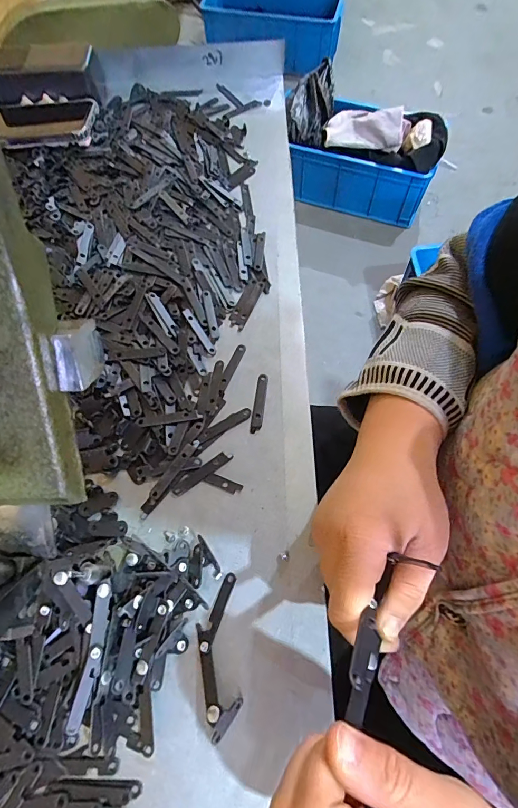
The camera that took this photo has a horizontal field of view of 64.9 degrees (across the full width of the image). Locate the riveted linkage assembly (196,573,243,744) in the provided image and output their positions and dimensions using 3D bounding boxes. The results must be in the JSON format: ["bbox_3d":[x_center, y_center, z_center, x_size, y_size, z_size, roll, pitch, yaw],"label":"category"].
[{"bbox_3d":[-0.027,0.165,0.271,0.026,0.013,0.094,-4,67,-3],"label":"riveted linkage assembly"}]

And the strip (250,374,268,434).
[{"bbox_3d":[0.000,-0.002,0.346,0.009,0.004,0.054,7,67,2],"label":"strip"}]

